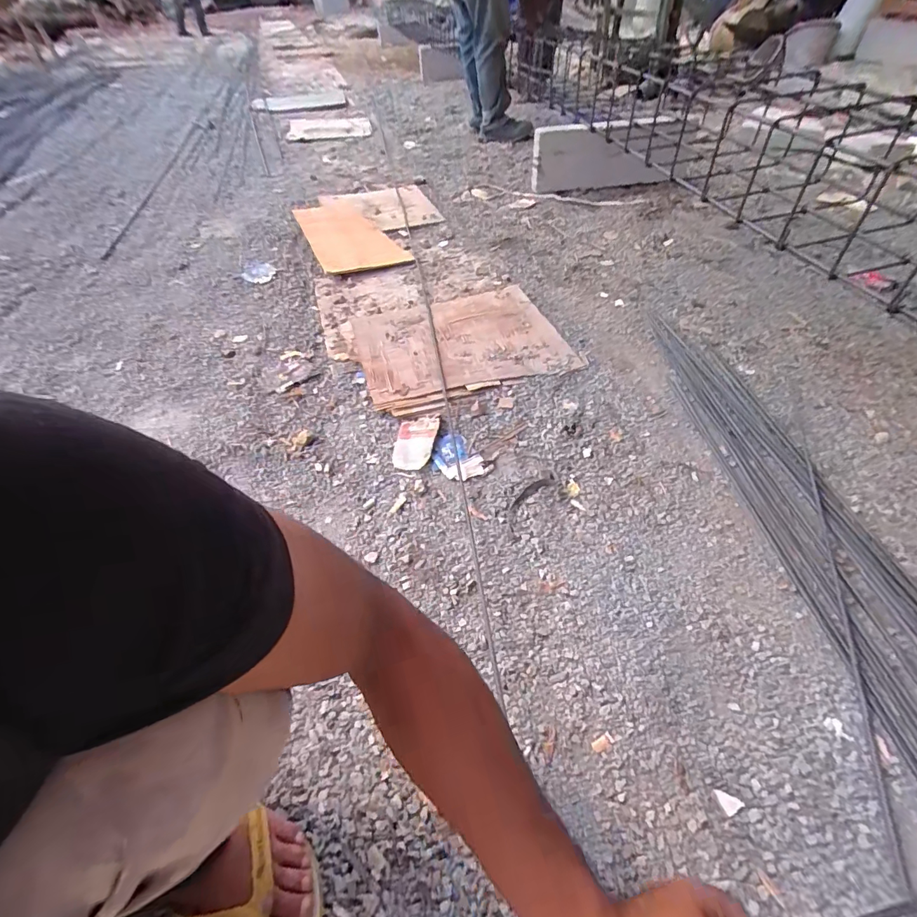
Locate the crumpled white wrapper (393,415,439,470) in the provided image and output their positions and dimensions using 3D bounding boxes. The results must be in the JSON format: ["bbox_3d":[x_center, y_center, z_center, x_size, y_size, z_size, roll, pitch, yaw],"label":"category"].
[{"bbox_3d":[-0.081,-0.036,0.852,0.077,0.017,0.139,3,48,5],"label":"crumpled white wrapper"}]

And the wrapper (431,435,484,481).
[{"bbox_3d":[-0.008,-0.002,0.828,0.084,0.009,0.110,-22,50,-17],"label":"wrapper"}]

